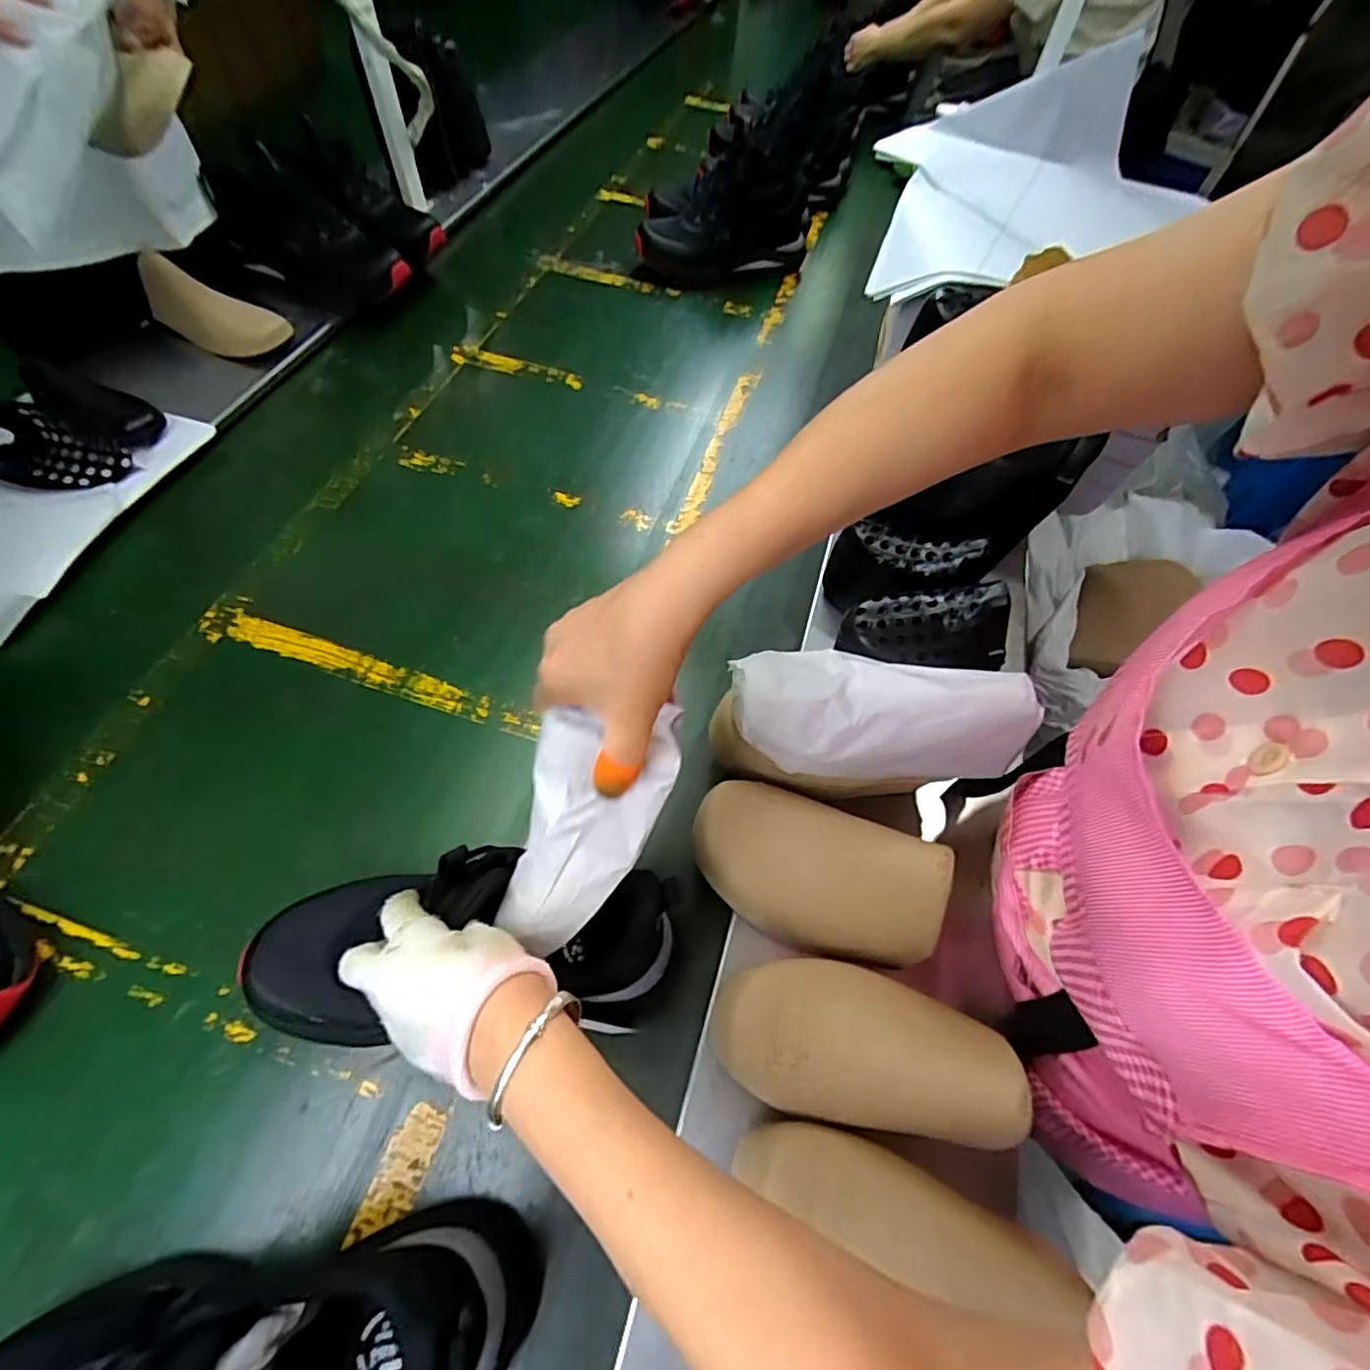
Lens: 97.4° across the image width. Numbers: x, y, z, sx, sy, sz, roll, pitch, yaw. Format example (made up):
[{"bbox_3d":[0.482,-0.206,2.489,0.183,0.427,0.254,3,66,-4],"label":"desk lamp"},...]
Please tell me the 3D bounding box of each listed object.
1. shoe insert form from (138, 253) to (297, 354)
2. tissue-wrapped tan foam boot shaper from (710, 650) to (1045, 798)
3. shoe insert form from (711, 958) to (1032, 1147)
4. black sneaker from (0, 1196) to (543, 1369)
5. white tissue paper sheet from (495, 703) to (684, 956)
[{"bbox_3d":[-0.671,-0.535,0.879,0.202,0.093,0.054,18,58,-9],"label":"shoe insert form"},{"bbox_3d":[0.137,0.028,0.473,0.230,0.093,0.103,-1,58,13],"label":"tissue-wrapped tan foam boot shaper"},{"bbox_3d":[0.115,0.231,0.404,0.189,0.052,0.100,-1,49,18],"label":"shoe insert form"},{"bbox_3d":[-0.239,0.366,0.316,0.290,0.138,0.093,-6,59,-6],"label":"black sneaker"},{"bbox_3d":[-0.057,0.086,0.349,0.075,0.152,0.018,15,14,-6],"label":"white tissue paper sheet"}]

